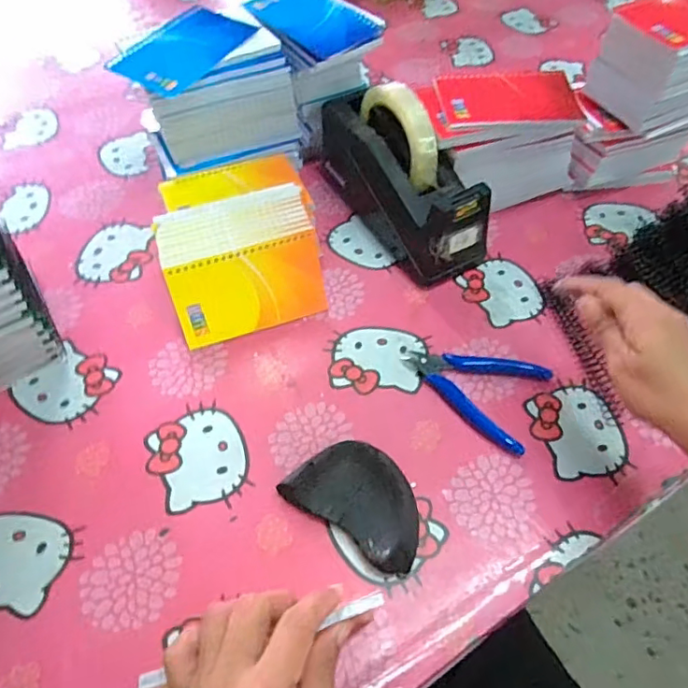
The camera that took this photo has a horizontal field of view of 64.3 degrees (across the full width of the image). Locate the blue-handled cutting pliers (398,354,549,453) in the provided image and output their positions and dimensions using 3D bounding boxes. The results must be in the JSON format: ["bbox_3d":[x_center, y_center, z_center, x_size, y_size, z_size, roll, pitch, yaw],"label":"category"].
[{"bbox_3d":[0.107,0.034,0.465,0.114,0.011,0.083,23,58,16],"label":"blue-handled cutting pliers"}]

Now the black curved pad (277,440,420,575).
[{"bbox_3d":[0.016,0.114,0.402,0.100,0.025,0.066,31,60,21],"label":"black curved pad"}]

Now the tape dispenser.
[{"bbox_3d":[0.052,-0.168,0.537,0.075,0.127,0.203,-29,59,-19],"label":"tape dispenser"}]

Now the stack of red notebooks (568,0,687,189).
[{"bbox_3d":[0.315,-0.249,0.568,0.159,0.173,0.085,-24,58,-16],"label":"stack of red notebooks"}]

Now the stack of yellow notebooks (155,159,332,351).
[{"bbox_3d":[-0.098,-0.099,0.516,0.140,0.078,0.163,-16,56,-11],"label":"stack of yellow notebooks"}]

